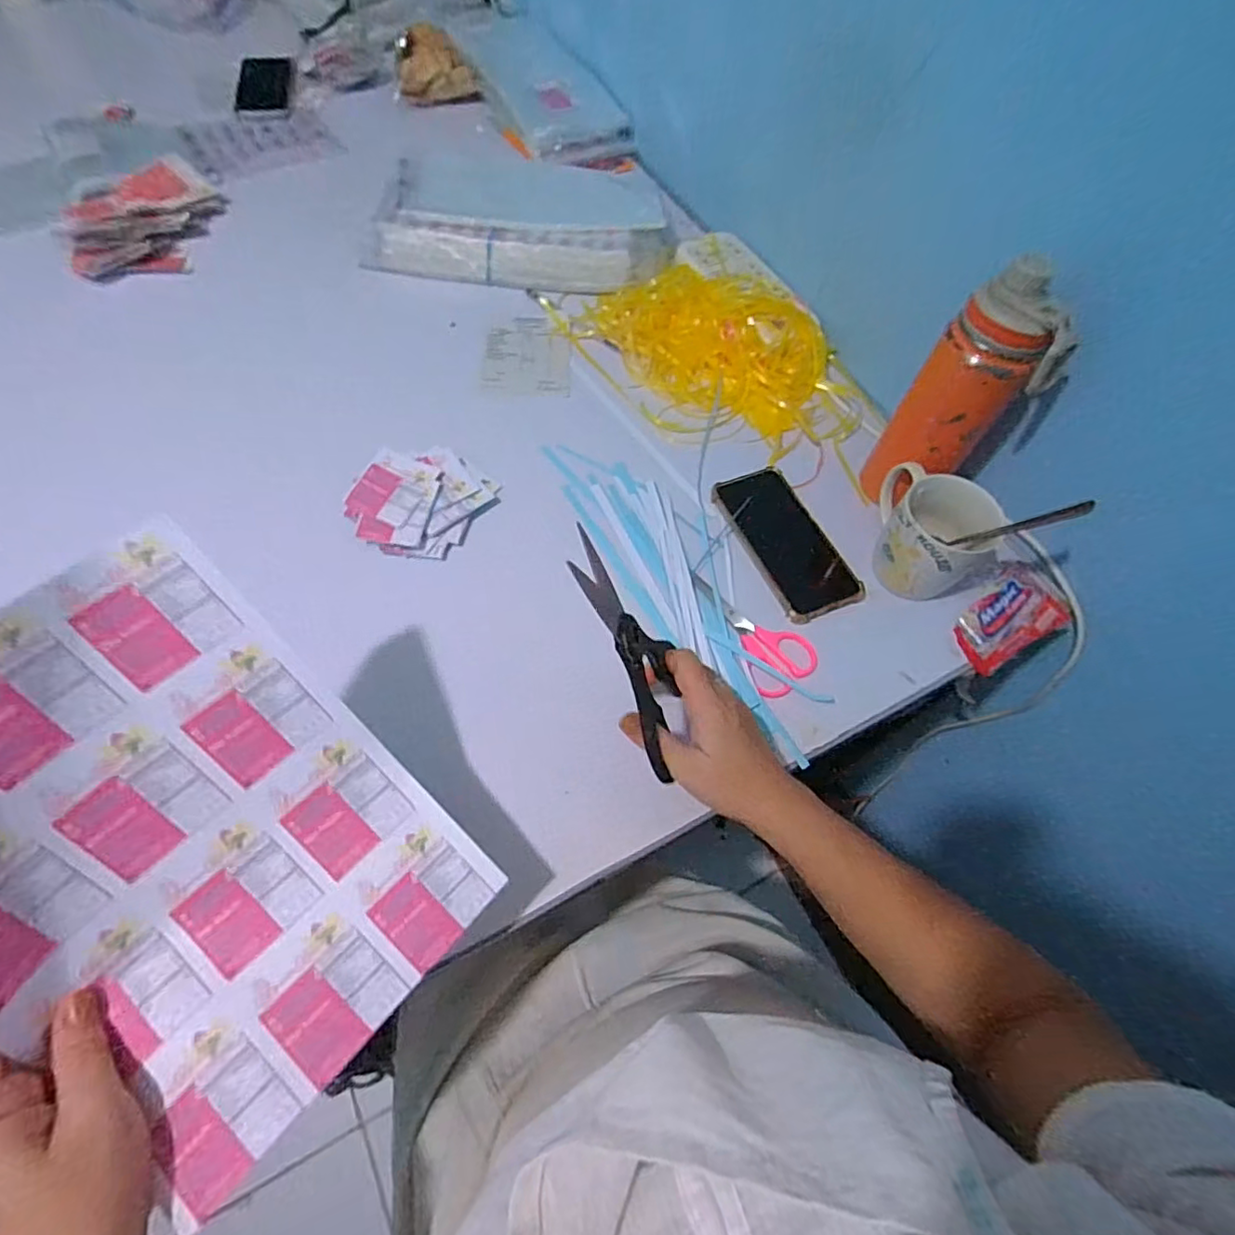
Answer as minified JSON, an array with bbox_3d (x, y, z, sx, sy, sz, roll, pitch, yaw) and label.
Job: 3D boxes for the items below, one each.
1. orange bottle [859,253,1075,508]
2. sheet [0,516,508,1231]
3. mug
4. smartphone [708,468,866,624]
[{"bbox_3d":[0.290,-0.183,0.532,0.068,0.218,0.075,-6,63,-6],"label":"orange bottle"},{"bbox_3d":[-0.220,0.117,0.309,0.204,0.074,0.274,-46,108,-37],"label":"sheet"},{"bbox_3d":[0.283,-0.073,0.553,0.120,0.078,0.093,37,66,15],"label":"mug"},{"bbox_3d":[0.160,-0.073,0.591,0.076,0.015,0.167,-21,65,-13],"label":"smartphone"}]

